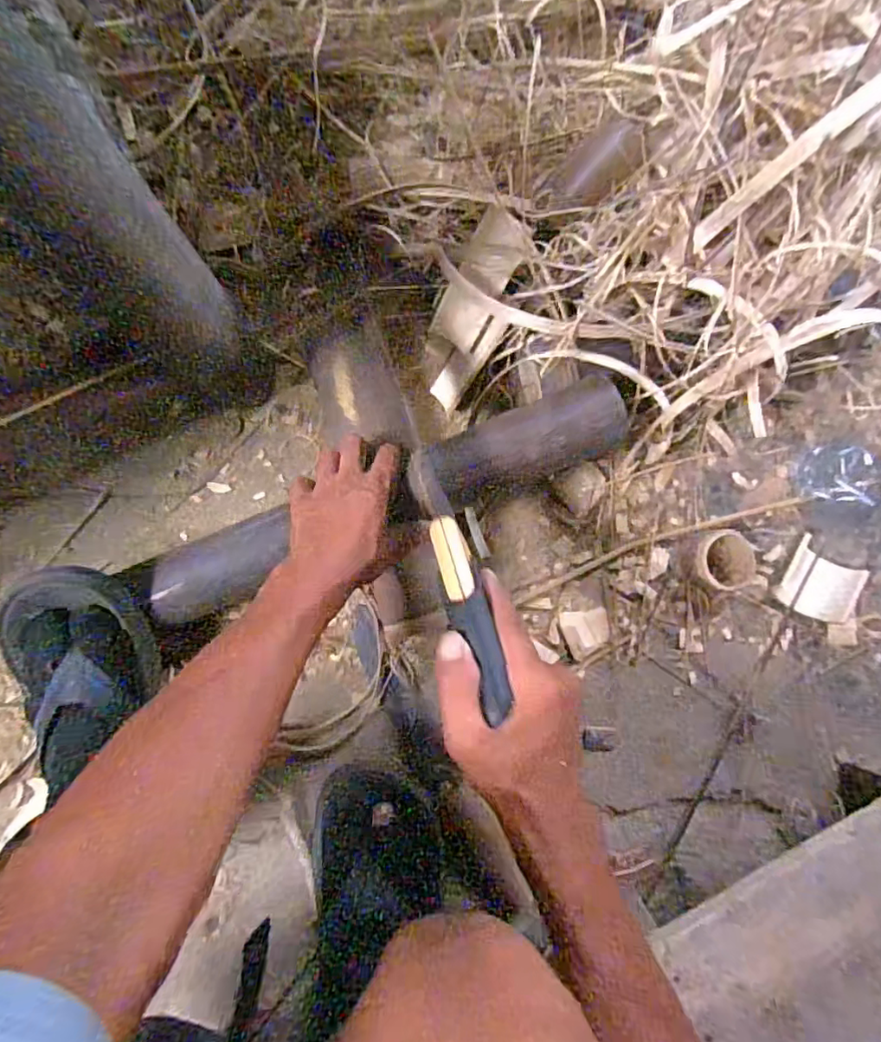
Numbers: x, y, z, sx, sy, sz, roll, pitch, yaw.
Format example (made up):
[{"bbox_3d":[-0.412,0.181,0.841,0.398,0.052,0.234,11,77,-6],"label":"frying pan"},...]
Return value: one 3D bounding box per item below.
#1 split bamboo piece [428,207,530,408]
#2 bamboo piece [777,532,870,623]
[{"bbox_3d":[0.030,-0.203,0.555,0.069,0.037,0.184,21,121,1],"label":"split bamboo piece"},{"bbox_3d":[0.395,0.063,0.581,0.072,0.017,0.075,17,101,15],"label":"bamboo piece"}]

